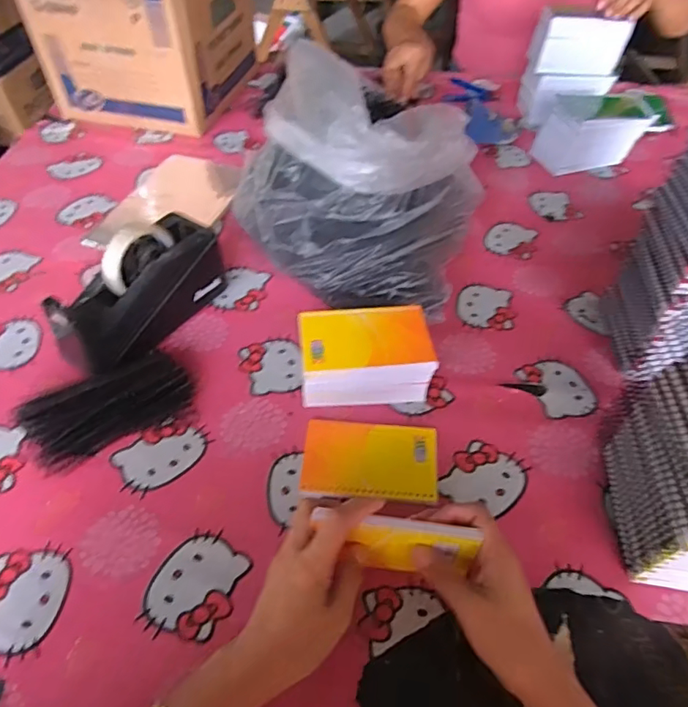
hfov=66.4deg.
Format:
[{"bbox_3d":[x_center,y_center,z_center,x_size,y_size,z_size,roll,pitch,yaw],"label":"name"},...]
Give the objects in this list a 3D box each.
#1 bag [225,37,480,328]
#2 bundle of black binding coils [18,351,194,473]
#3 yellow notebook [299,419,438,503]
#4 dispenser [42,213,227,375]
[{"bbox_3d":[0.020,-0.206,0.638,0.288,0.224,0.244,9,50,6],"label":"bag"},{"bbox_3d":[-0.236,0.052,0.531,0.153,0.033,0.070,-27,55,-22],"label":"bundle of black binding coils"},{"bbox_3d":[0.026,0.105,0.514,0.129,0.009,0.080,2,50,0],"label":"yellow notebook"},{"bbox_3d":[-0.229,-0.069,0.594,0.076,0.112,0.210,25,54,19],"label":"dispenser"}]

